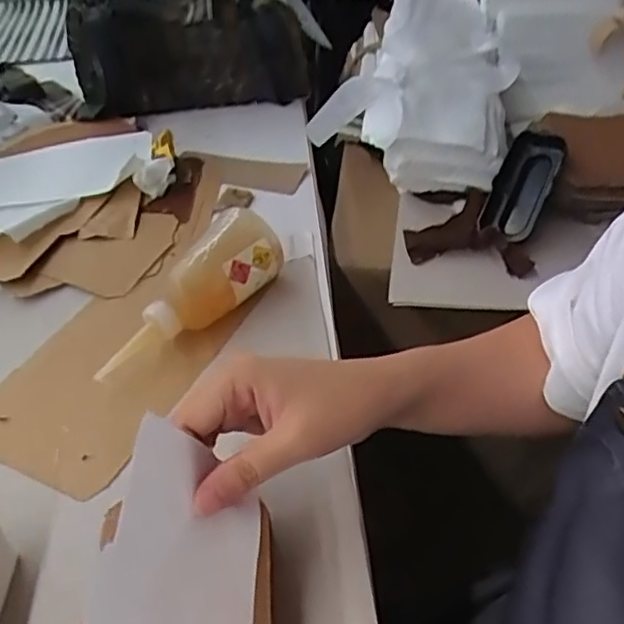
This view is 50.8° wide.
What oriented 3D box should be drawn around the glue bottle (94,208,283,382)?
[{"bbox_3d":[-0.097,-0.012,0.515,0.049,0.050,0.172,34,68,32],"label":"glue bottle"}]

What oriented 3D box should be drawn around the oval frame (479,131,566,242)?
[{"bbox_3d":[0.198,-0.116,0.615,0.045,0.033,0.110,16,79,51],"label":"oval frame"}]

